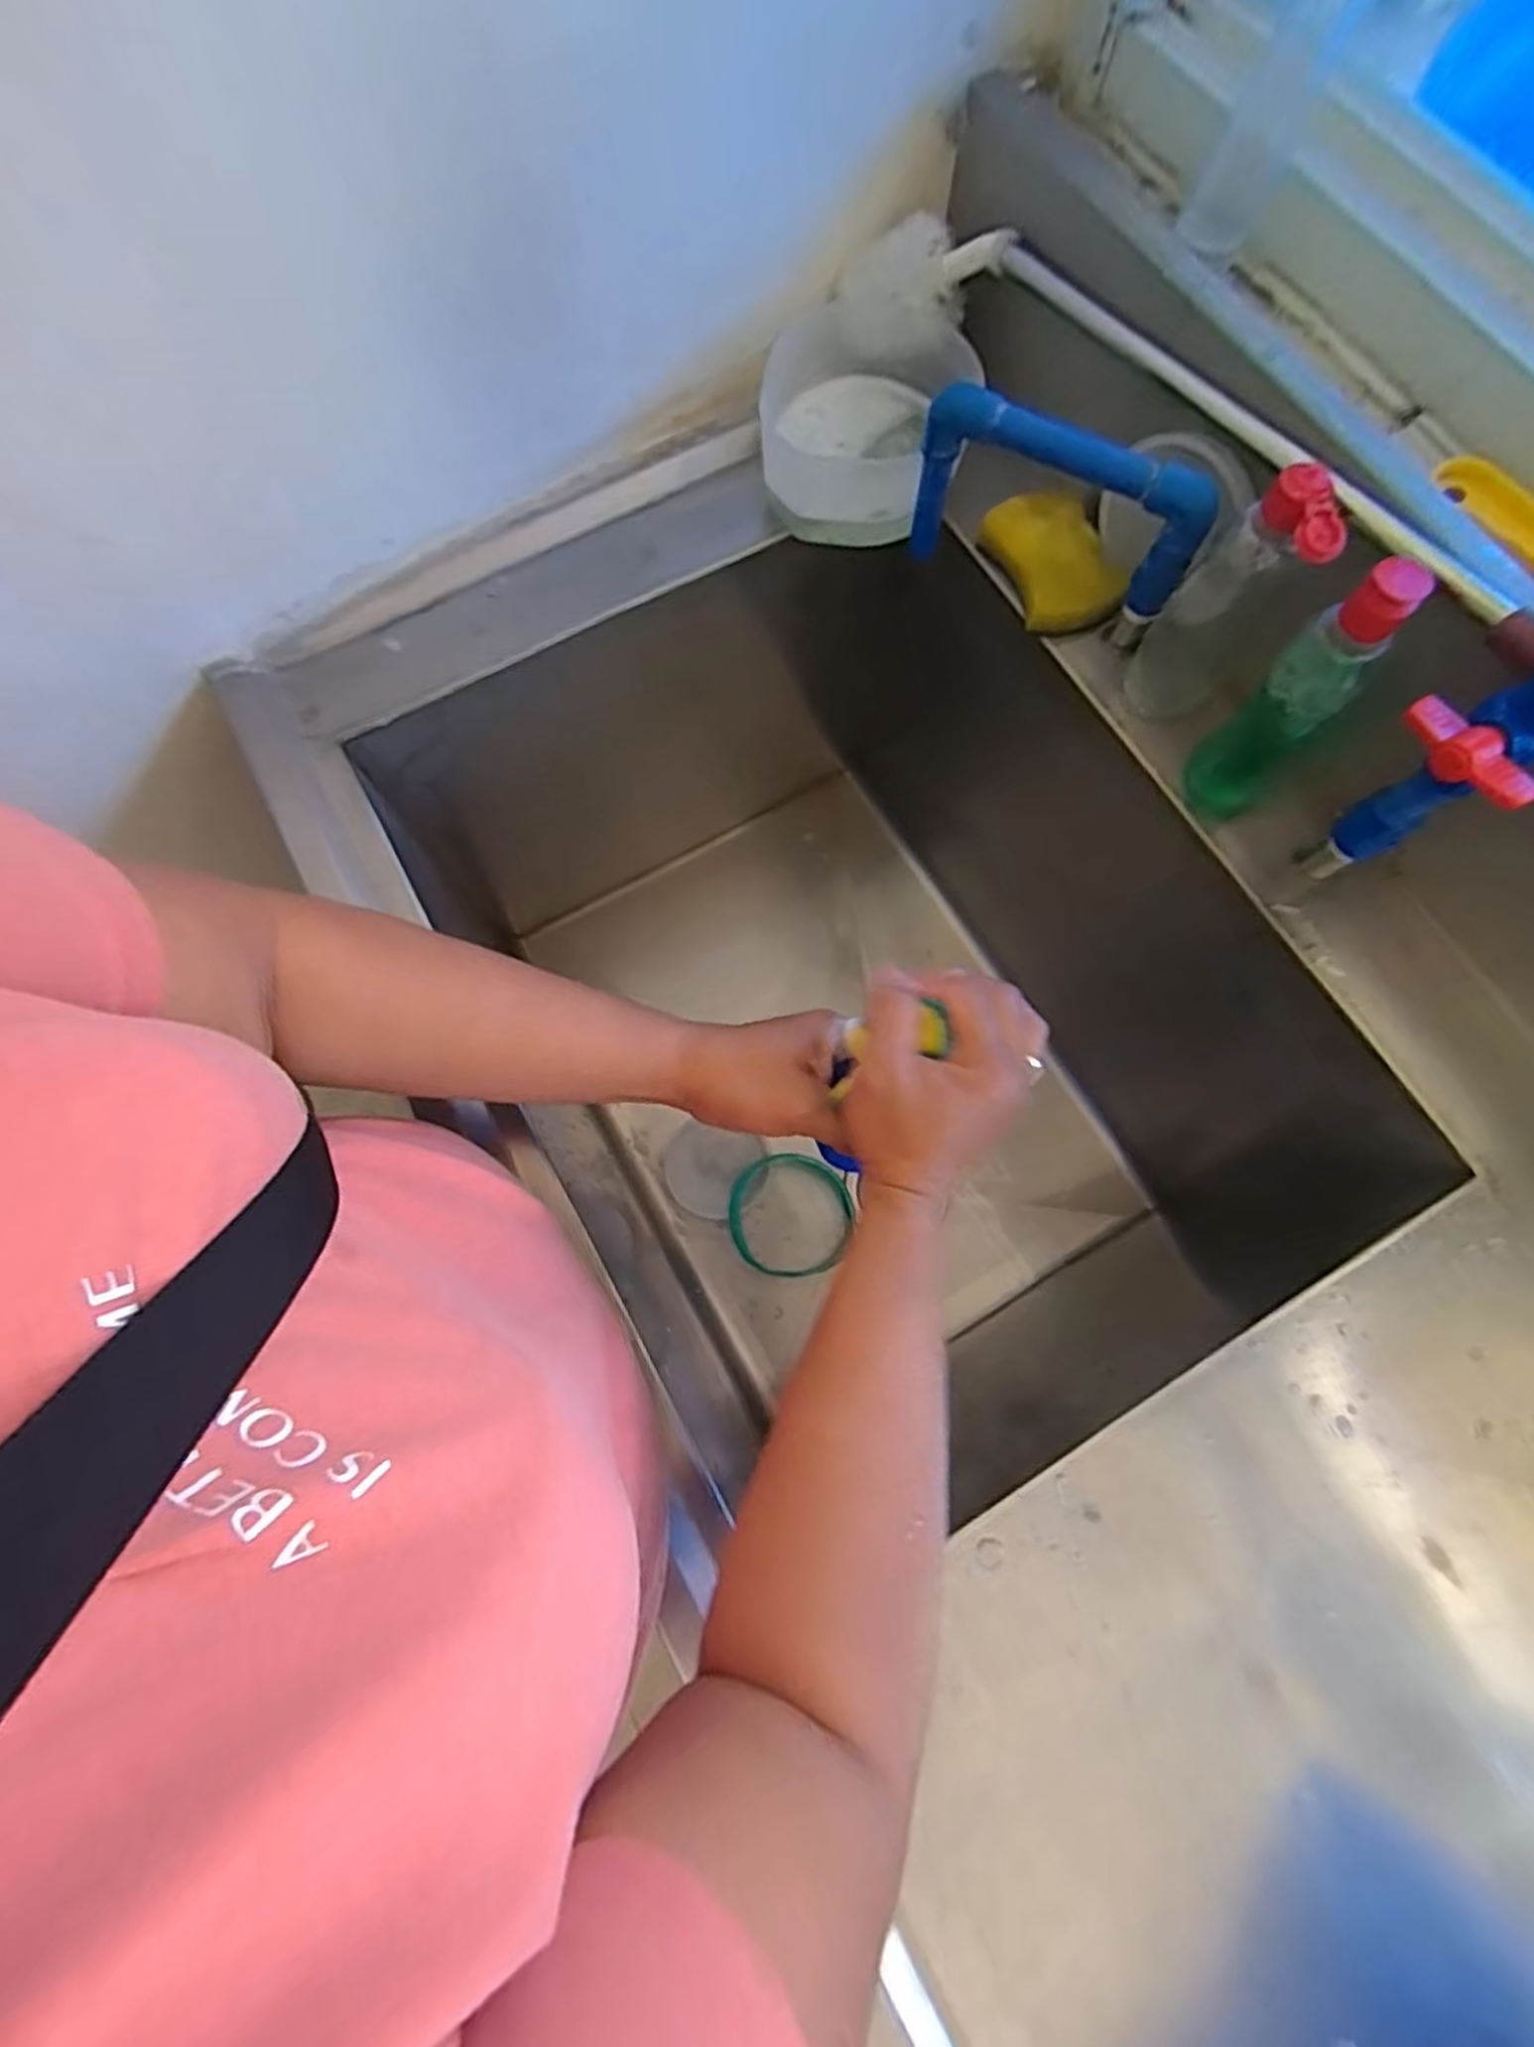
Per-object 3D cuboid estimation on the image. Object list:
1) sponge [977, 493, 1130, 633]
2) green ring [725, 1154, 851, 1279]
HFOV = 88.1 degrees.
[{"bbox_3d":[0.204,-0.324,0.553,0.076,0.023,0.102,-23,76,-6],"label":"sponge"},{"bbox_3d":[0.022,0.195,0.810,0.120,0.010,0.125,0,89,2],"label":"green ring"}]

